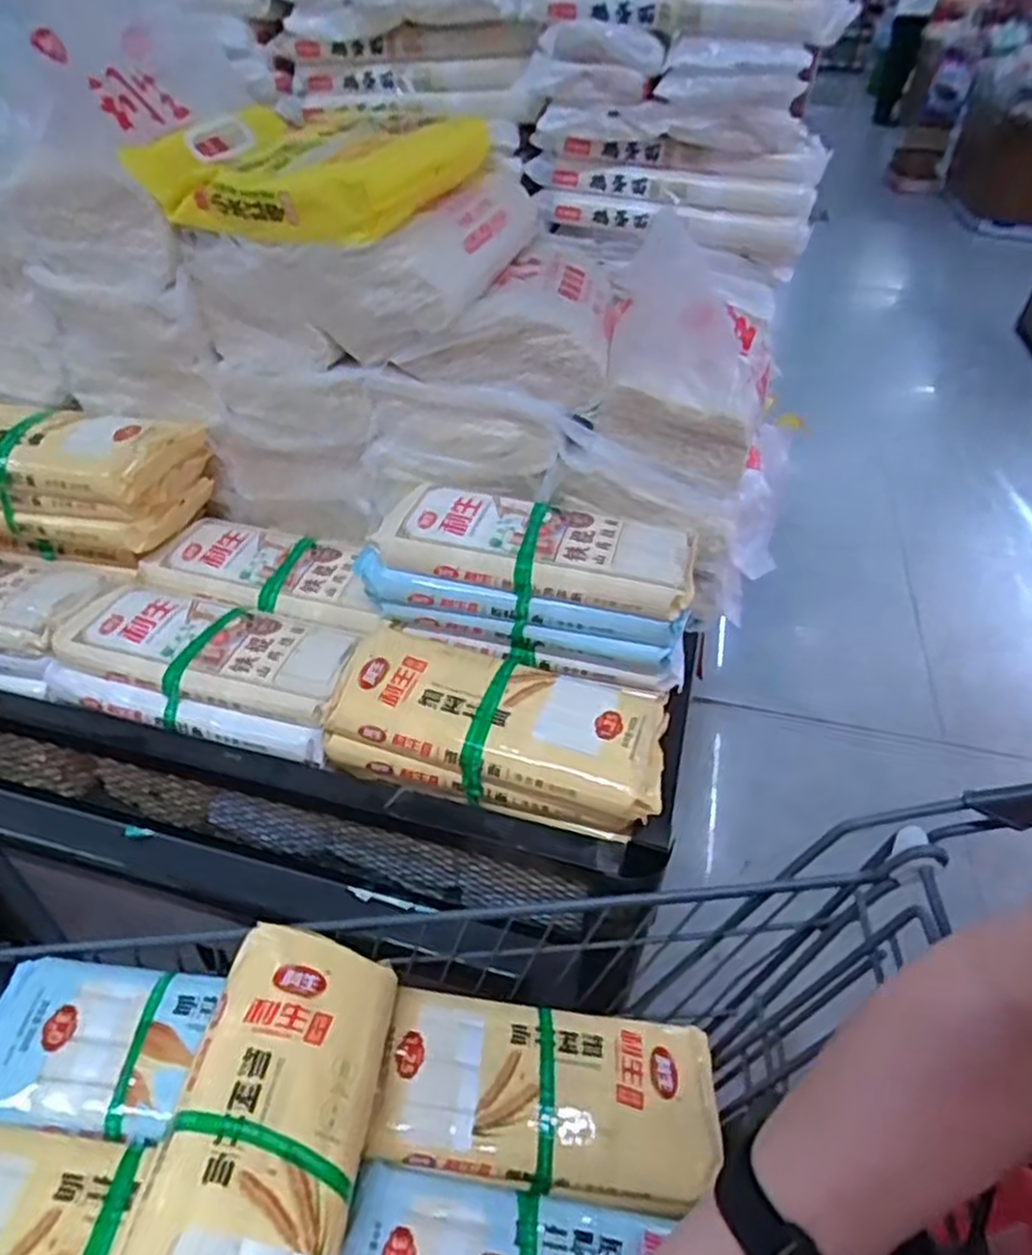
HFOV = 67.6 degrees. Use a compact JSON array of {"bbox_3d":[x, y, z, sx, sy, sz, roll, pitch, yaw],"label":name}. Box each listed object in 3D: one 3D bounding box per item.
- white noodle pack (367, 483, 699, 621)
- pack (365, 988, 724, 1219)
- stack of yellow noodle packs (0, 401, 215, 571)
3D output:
[{"bbox_3d":[0.019,-0.070,0.651,0.255,0.034,0.099,13,43,12],"label":"white noodle pack"},{"bbox_3d":[0.026,0.342,0.573,0.248,0.049,0.124,3,42,2],"label":"pack"},{"bbox_3d":[-0.446,-0.155,0.756,0.268,0.107,0.120,10,42,10],"label":"stack of yellow noodle packs"}]

